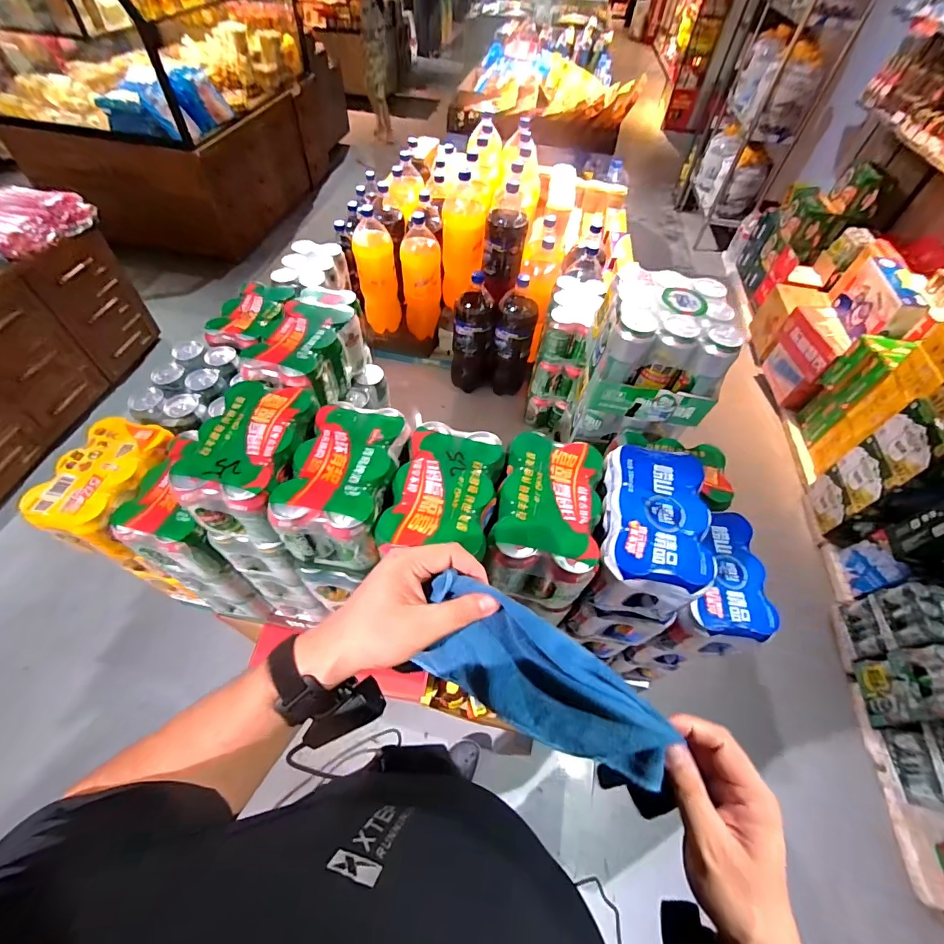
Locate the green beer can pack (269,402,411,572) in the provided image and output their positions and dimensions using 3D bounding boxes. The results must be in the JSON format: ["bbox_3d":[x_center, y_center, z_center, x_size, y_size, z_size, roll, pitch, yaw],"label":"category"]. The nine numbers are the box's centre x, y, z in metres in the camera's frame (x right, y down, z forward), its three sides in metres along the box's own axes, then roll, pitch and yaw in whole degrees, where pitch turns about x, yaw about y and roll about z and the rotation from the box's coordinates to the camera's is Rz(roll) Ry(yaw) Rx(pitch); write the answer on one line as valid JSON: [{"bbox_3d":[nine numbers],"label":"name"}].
[{"bbox_3d":[-0.164,0.020,0.570,0.134,0.107,0.196,8,54,1],"label":"green beer can pack"}]

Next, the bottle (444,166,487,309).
[{"bbox_3d":[-0.025,-0.603,1.130,0.101,0.283,0.115,-4,55,-7],"label":"bottle"}]

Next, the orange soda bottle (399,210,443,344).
[{"bbox_3d":[-0.141,-0.532,1.205,0.108,0.309,0.096,-2,55,-6],"label":"orange soda bottle"}]

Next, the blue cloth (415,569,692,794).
[{"bbox_3d":[0.055,0.184,0.367,0.228,0.104,0.021,32,14,9],"label":"blue cloth"}]

